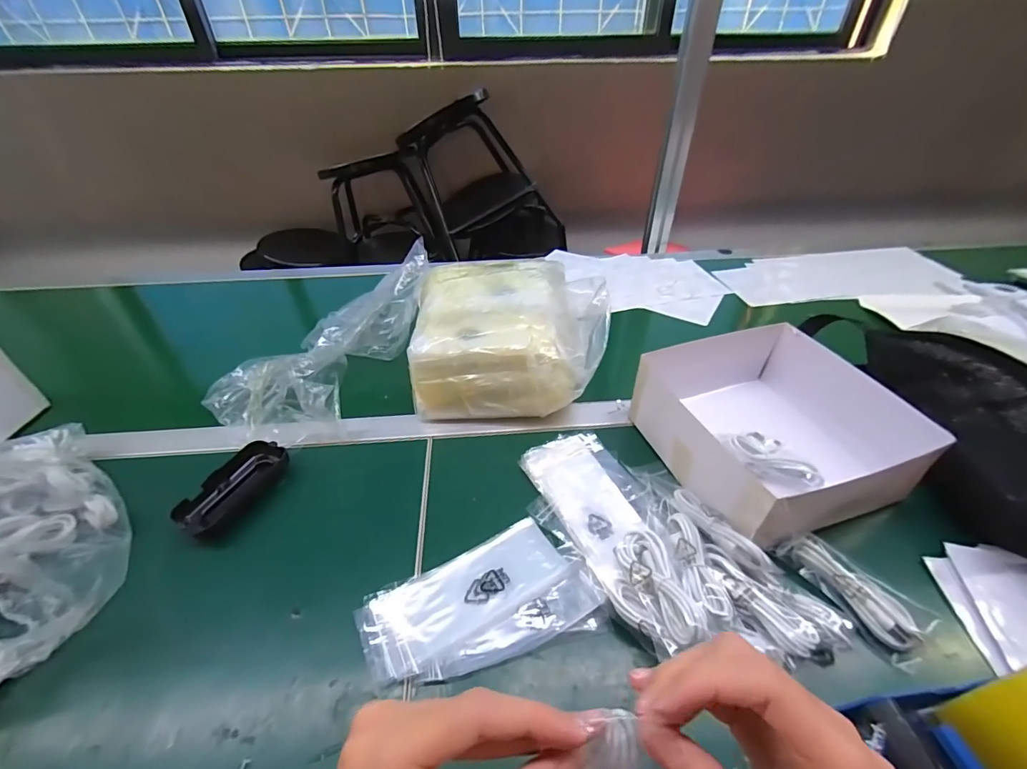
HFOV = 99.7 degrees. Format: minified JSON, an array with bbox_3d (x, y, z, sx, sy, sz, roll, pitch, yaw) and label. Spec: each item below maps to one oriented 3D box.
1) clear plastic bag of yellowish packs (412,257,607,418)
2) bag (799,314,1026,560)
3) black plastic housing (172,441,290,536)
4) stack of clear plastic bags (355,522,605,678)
[{"bbox_3d":[-0.008,-0.069,0.576,0.229,0.127,0.226,-3,41,-1],"label":"clear plastic bag of yellowish packs"},{"bbox_3d":[0.490,0.097,0.380,0.196,0.094,0.561,-9,42,-9],"label":"bag"},{"bbox_3d":[-0.291,0.106,0.452,0.052,0.024,0.106,17,44,20],"label":"black plastic housing"},{"bbox_3d":[-0.029,0.180,0.373,0.193,0.011,0.104,-11,42,-11],"label":"stack of clear plastic bags"}]

